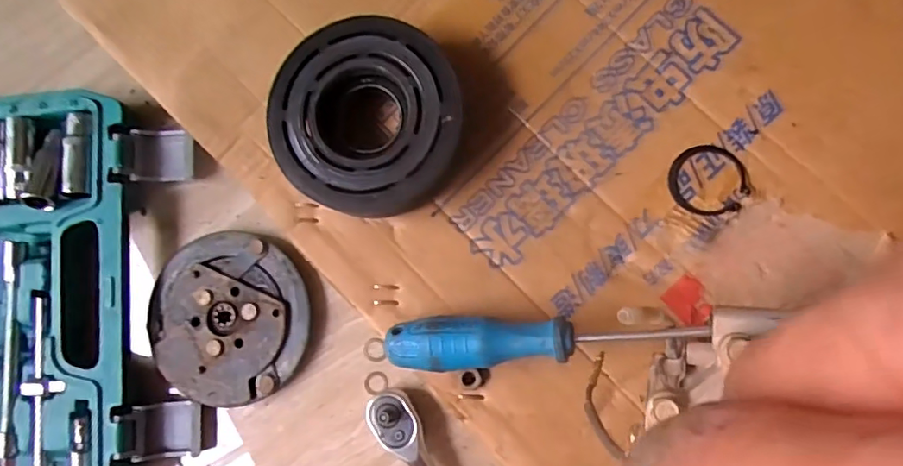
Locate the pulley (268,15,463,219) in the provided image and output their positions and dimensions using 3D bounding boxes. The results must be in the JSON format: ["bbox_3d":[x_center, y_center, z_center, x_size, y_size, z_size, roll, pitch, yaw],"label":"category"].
[{"bbox_3d":[-0.043,-0.061,0.303,0.098,0.036,0.099,-1,86,8],"label":"pulley"}]

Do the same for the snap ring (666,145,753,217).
[{"bbox_3d":[0.136,-0.028,0.296,0.039,0.004,0.037,-1,86,8],"label":"snap ring"}]

